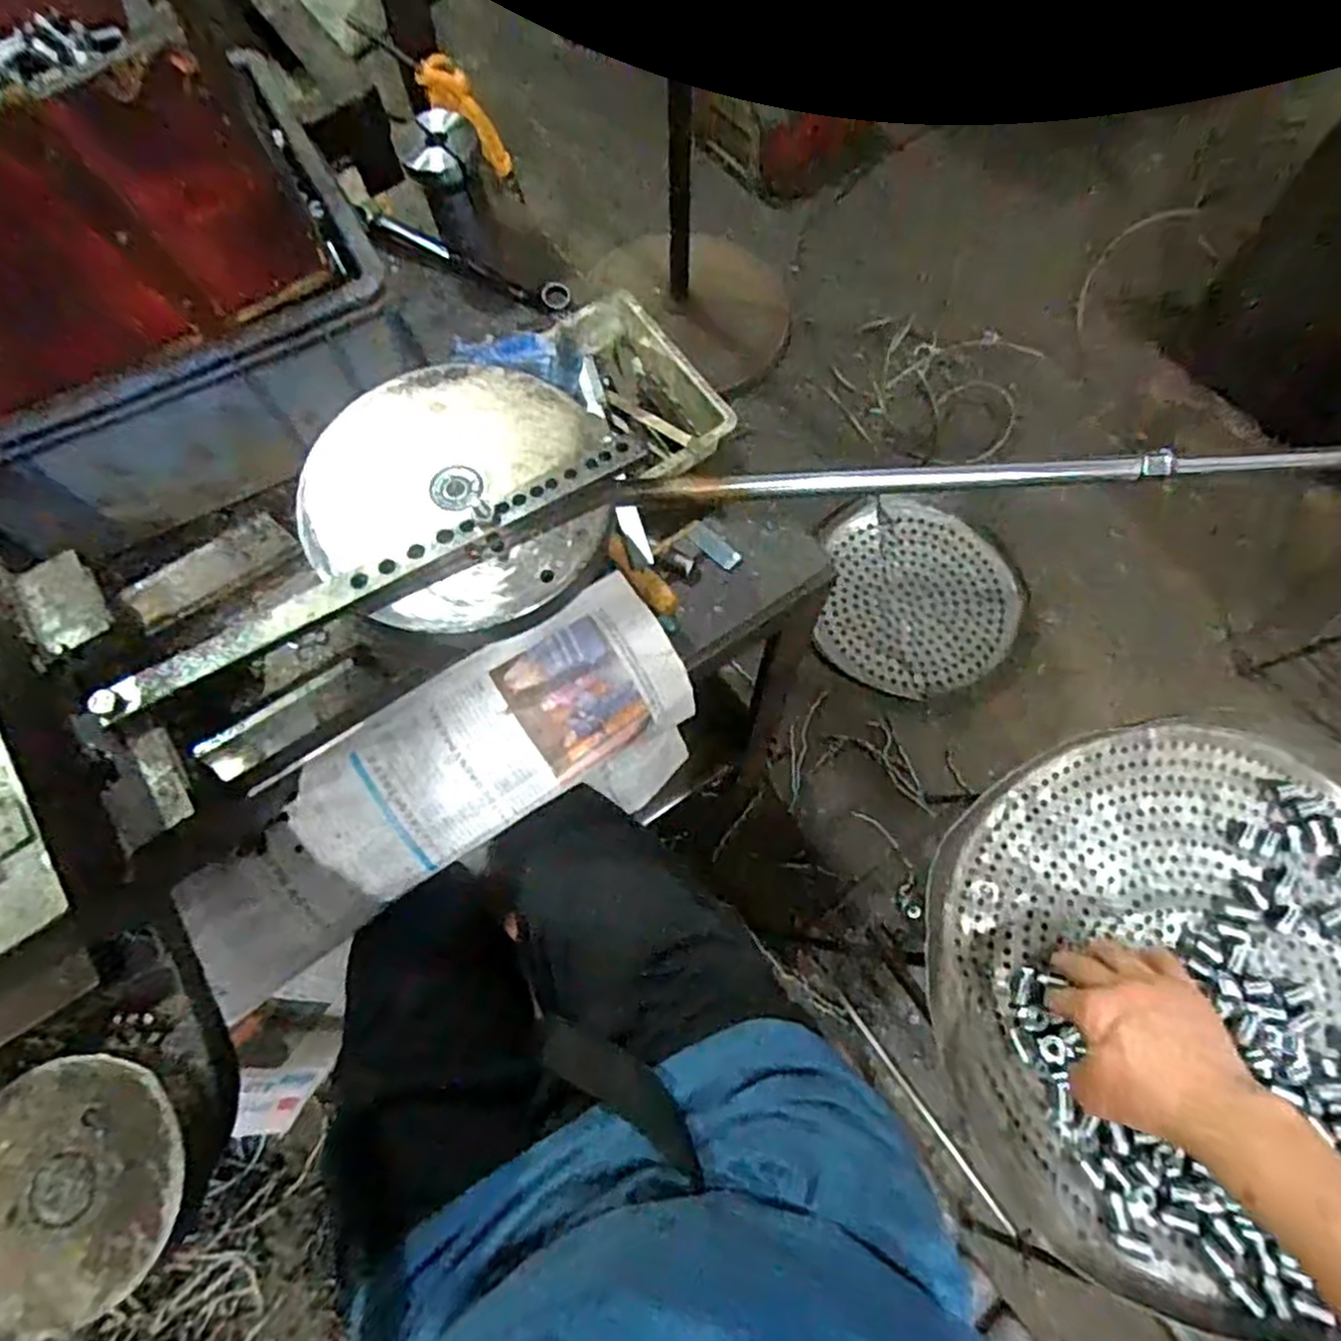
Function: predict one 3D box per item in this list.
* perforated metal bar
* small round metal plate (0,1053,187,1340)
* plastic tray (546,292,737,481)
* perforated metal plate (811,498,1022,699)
[{"bbox_3d":[-0.164,-0.060,0.434,0.327,0.018,0.027,-30,71,-10],"label":"perforated metal bar"},{"bbox_3d":[-0.252,0.214,0.313,0.093,0.008,0.096,0,69,1],"label":"small round metal plate"},{"bbox_3d":[-0.030,-0.232,0.625,0.107,0.058,0.181,-32,72,-10],"label":"plastic tray"},{"bbox_3d":[0.451,-0.130,1.360,0.339,0.018,0.352,0,74,-1],"label":"perforated metal plate"}]

